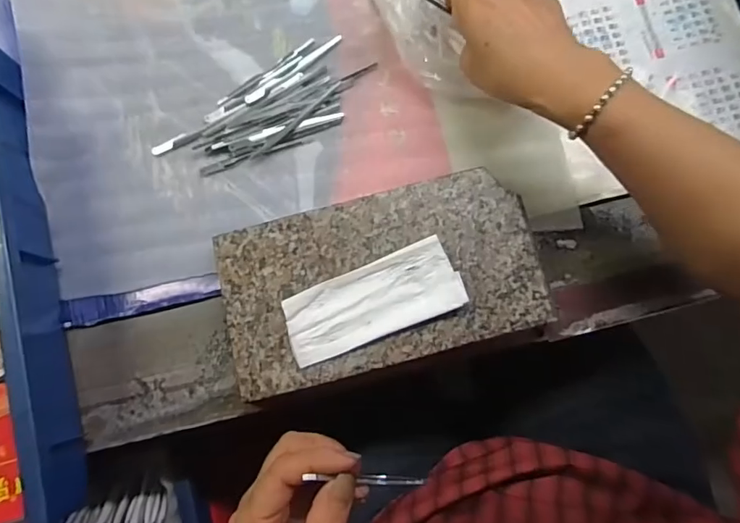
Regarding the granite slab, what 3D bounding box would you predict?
[{"bbox_3d":[0.007,0.014,0.387,0.241,0.037,0.130,-15,83,0],"label":"granite slab"}]

